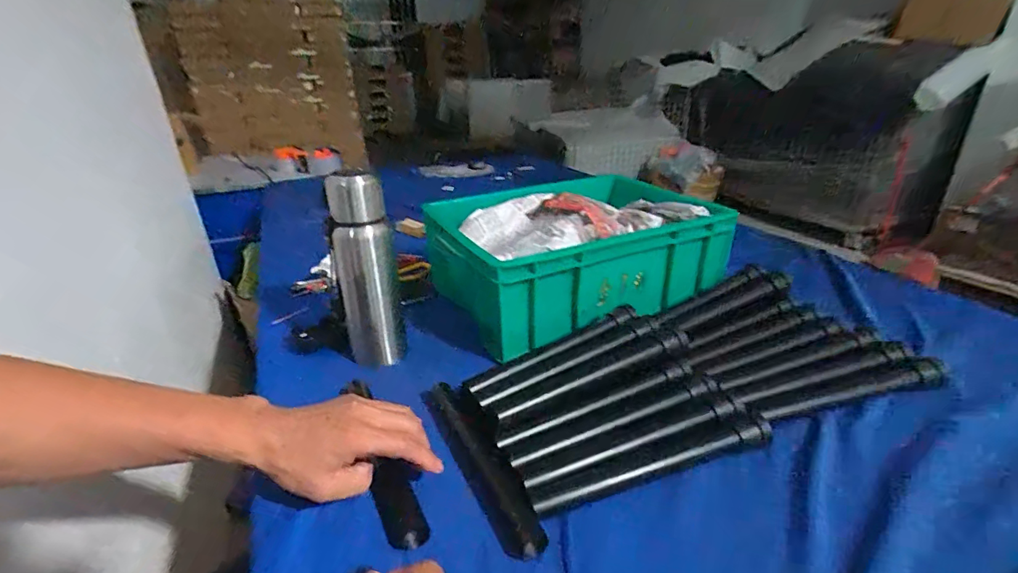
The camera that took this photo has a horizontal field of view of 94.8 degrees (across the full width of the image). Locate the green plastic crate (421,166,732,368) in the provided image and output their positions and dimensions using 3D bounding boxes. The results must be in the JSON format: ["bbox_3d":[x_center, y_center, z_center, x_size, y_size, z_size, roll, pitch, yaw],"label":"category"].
[{"bbox_3d":[0.112,-0.082,0.761,0.433,0.115,0.319,-18,33,-25],"label":"green plastic crate"}]

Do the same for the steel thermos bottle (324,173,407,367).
[{"bbox_3d":[-0.176,-0.013,0.576,0.073,0.242,0.059,-10,26,-16],"label":"steel thermos bottle"}]

